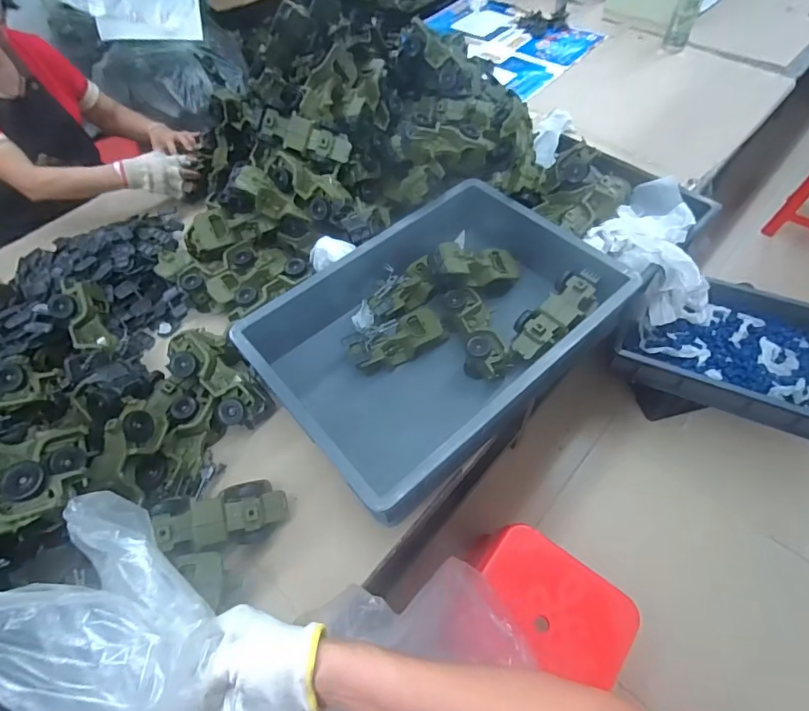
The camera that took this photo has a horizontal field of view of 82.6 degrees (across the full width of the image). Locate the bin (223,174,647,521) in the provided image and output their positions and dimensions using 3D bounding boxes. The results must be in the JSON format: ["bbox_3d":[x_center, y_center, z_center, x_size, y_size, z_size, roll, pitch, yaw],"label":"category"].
[{"bbox_3d":[0.051,-0.045,0.872,0.590,0.182,0.421,-37,61,-19],"label":"bin"}]

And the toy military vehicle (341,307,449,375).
[{"bbox_3d":[-0.019,-0.032,0.868,0.183,0.078,0.084,-24,58,-12],"label":"toy military vehicle"}]

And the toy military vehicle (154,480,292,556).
[{"bbox_3d":[-0.269,0.236,0.670,0.189,0.067,0.080,-4,52,-27],"label":"toy military vehicle"}]

